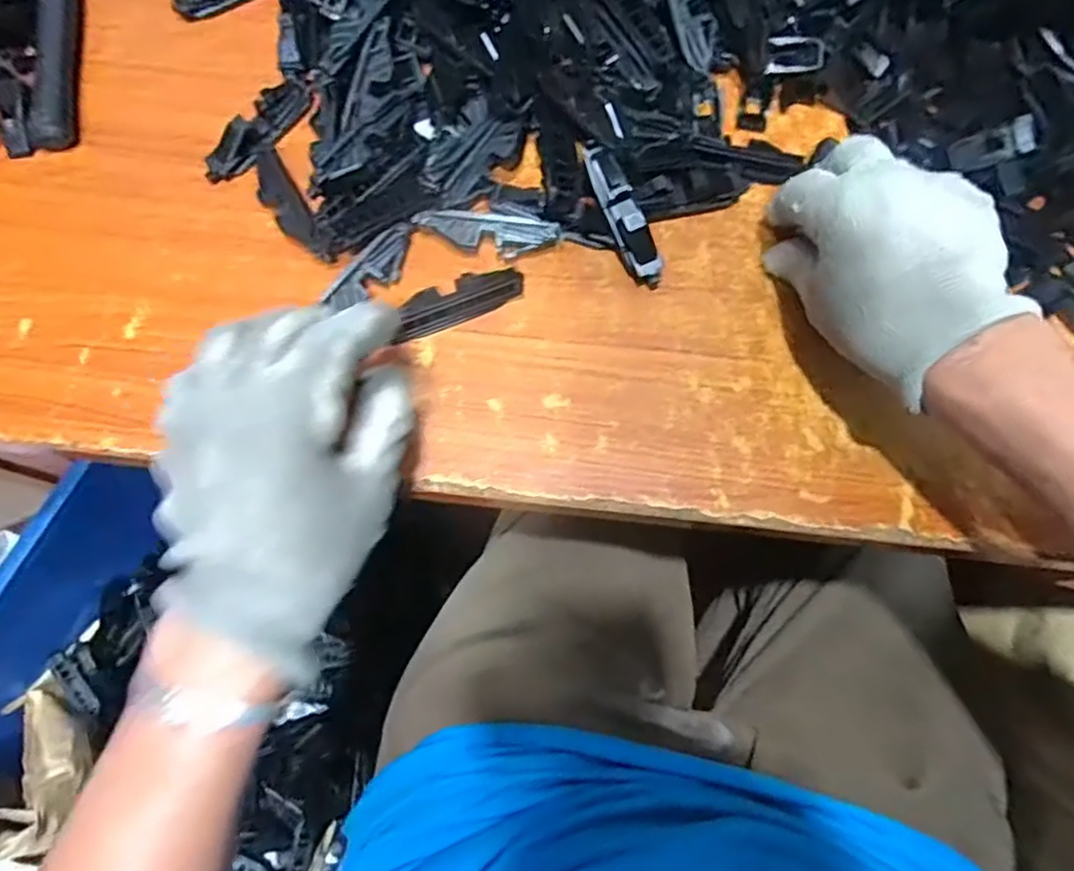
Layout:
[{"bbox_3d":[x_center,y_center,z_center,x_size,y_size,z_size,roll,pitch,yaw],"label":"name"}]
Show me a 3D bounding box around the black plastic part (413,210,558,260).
[{"bbox_3d":[-0.027,-0.111,0.373,0.078,0.014,0.017,6,75,0],"label":"black plastic part"}]

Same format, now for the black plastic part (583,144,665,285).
[{"bbox_3d":[0.048,-0.120,0.364,0.020,0.017,0.079,-25,92,-7],"label":"black plastic part"}]

